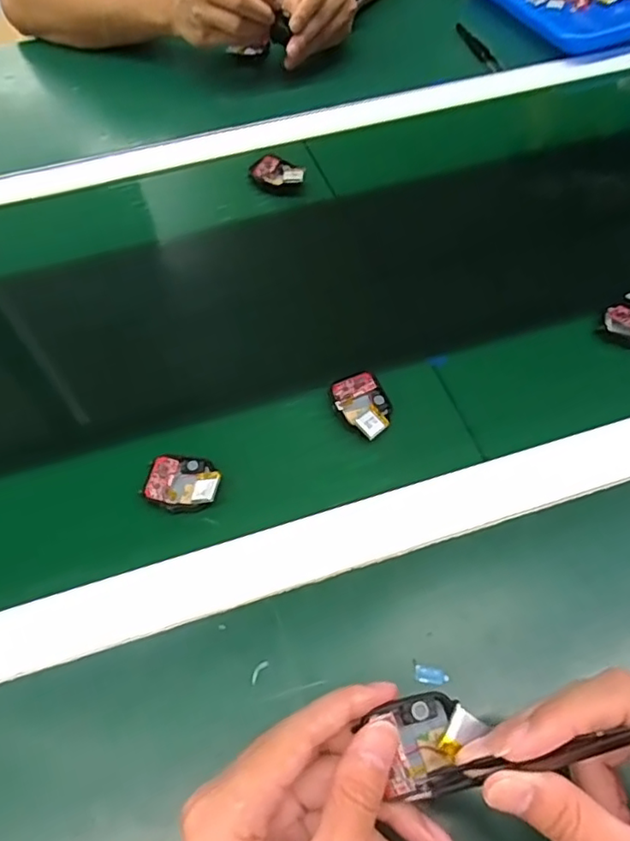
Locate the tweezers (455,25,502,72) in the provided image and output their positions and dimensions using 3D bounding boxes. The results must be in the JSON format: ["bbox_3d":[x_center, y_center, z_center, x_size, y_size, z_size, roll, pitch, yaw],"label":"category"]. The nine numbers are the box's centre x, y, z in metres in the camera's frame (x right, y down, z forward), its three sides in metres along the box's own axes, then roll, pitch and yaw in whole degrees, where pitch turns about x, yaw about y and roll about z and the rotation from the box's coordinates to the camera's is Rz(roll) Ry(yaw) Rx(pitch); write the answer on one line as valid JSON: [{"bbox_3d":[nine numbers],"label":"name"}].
[{"bbox_3d":[0.188,-0.439,0.692,0.019,0.006,0.112,-15,58,-7],"label":"tweezers"}]

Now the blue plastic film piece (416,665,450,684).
[{"bbox_3d":[0.065,0.141,0.327,0.018,0.005,0.008,10,58,9],"label":"blue plastic film piece"}]

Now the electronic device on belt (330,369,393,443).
[{"bbox_3d":[0.036,-0.011,0.422,0.038,0.019,0.055,-28,61,-15],"label":"electronic device on belt"}]

